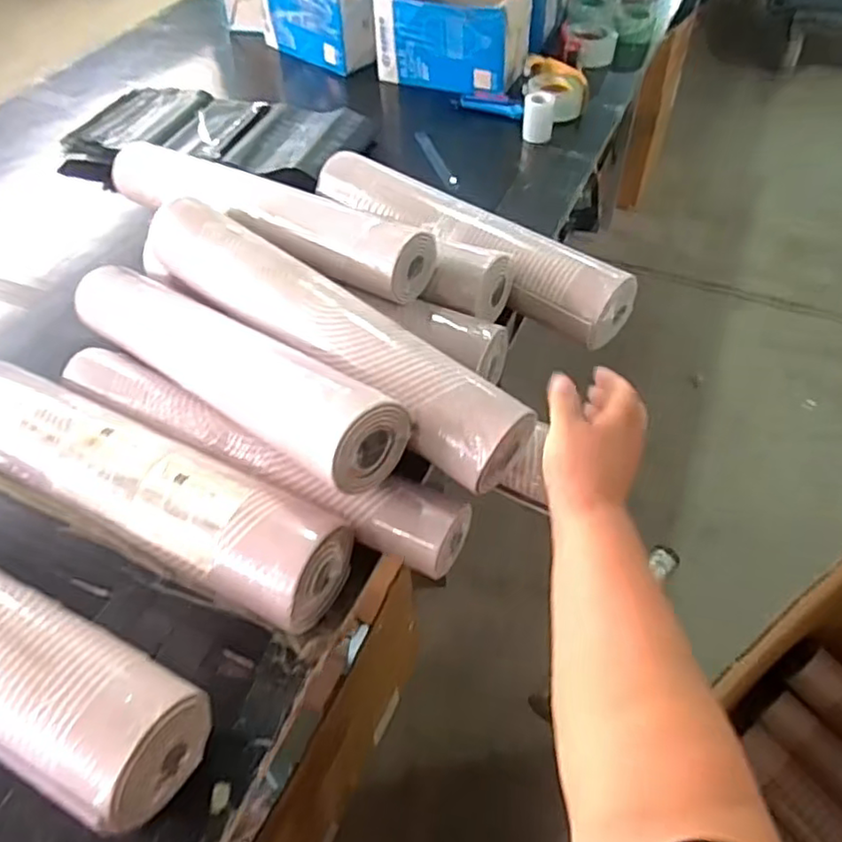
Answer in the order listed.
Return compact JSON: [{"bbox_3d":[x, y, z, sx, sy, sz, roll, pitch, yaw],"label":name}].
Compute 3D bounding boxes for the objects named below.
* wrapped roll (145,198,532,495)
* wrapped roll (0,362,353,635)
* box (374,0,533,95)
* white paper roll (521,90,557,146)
[{"bbox_3d":[-0.116,-0.107,0.676,0.513,0.085,0.088,32,59,27],"label":"wrapped roll"},{"bbox_3d":[-0.304,0.059,0.653,0.496,0.108,0.105,20,54,20],"label":"wrapped roll"},{"bbox_3d":[0.066,-0.789,1.307,0.298,0.156,0.229,8,51,10],"label":"box"},{"bbox_3d":[0.211,-0.546,1.153,0.055,0.075,0.051,4,50,7],"label":"white paper roll"}]

